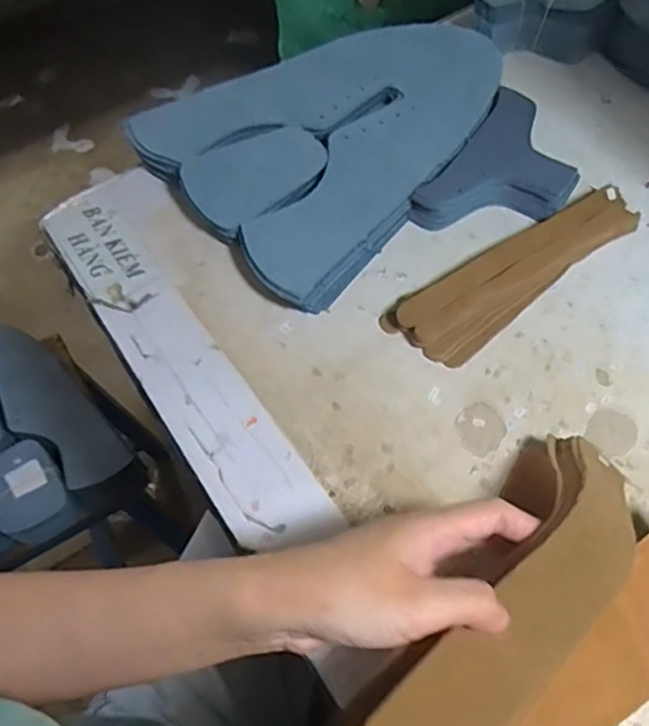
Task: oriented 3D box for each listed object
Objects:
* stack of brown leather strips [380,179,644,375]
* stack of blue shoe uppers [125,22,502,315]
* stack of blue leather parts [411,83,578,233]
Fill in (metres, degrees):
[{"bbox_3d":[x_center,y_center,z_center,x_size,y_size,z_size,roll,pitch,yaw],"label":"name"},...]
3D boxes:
[{"bbox_3d":[0.139,-0.062,0.447,0.195,0.024,0.056,-29,64,-13],"label":"stack of brown leather strips"},{"bbox_3d":[0.020,-0.184,0.516,0.279,0.027,0.213,-36,66,-17],"label":"stack of blue shoe uppers"},{"bbox_3d":[0.141,-0.141,0.491,0.089,0.030,0.141,32,67,18],"label":"stack of blue leather parts"}]

